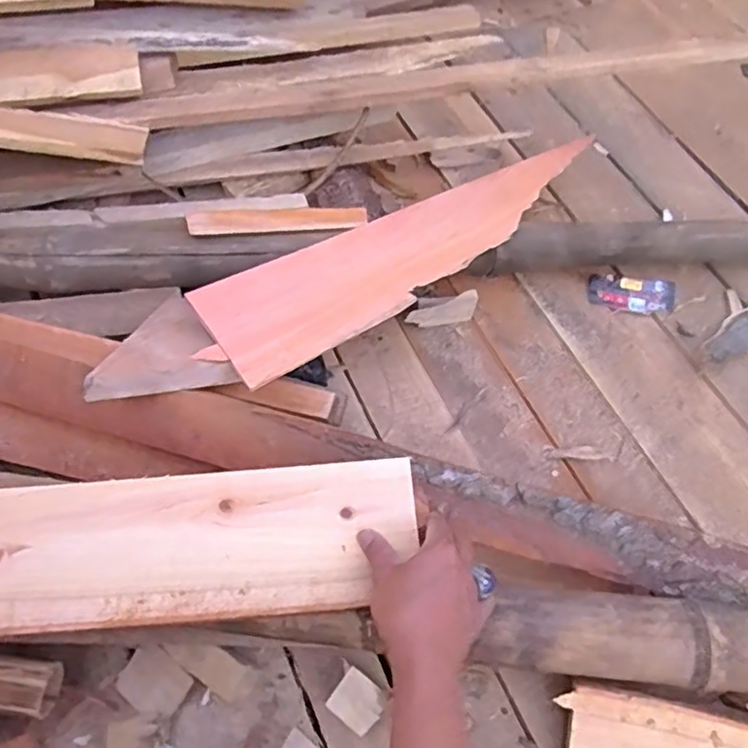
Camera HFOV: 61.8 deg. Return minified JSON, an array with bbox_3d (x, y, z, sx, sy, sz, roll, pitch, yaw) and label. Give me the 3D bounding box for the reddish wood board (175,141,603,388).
[{"bbox_3d":[0.070,-0.163,0.757,0.581,0.014,0.142,-29,58,-25],"label":"reddish wood board"}]

